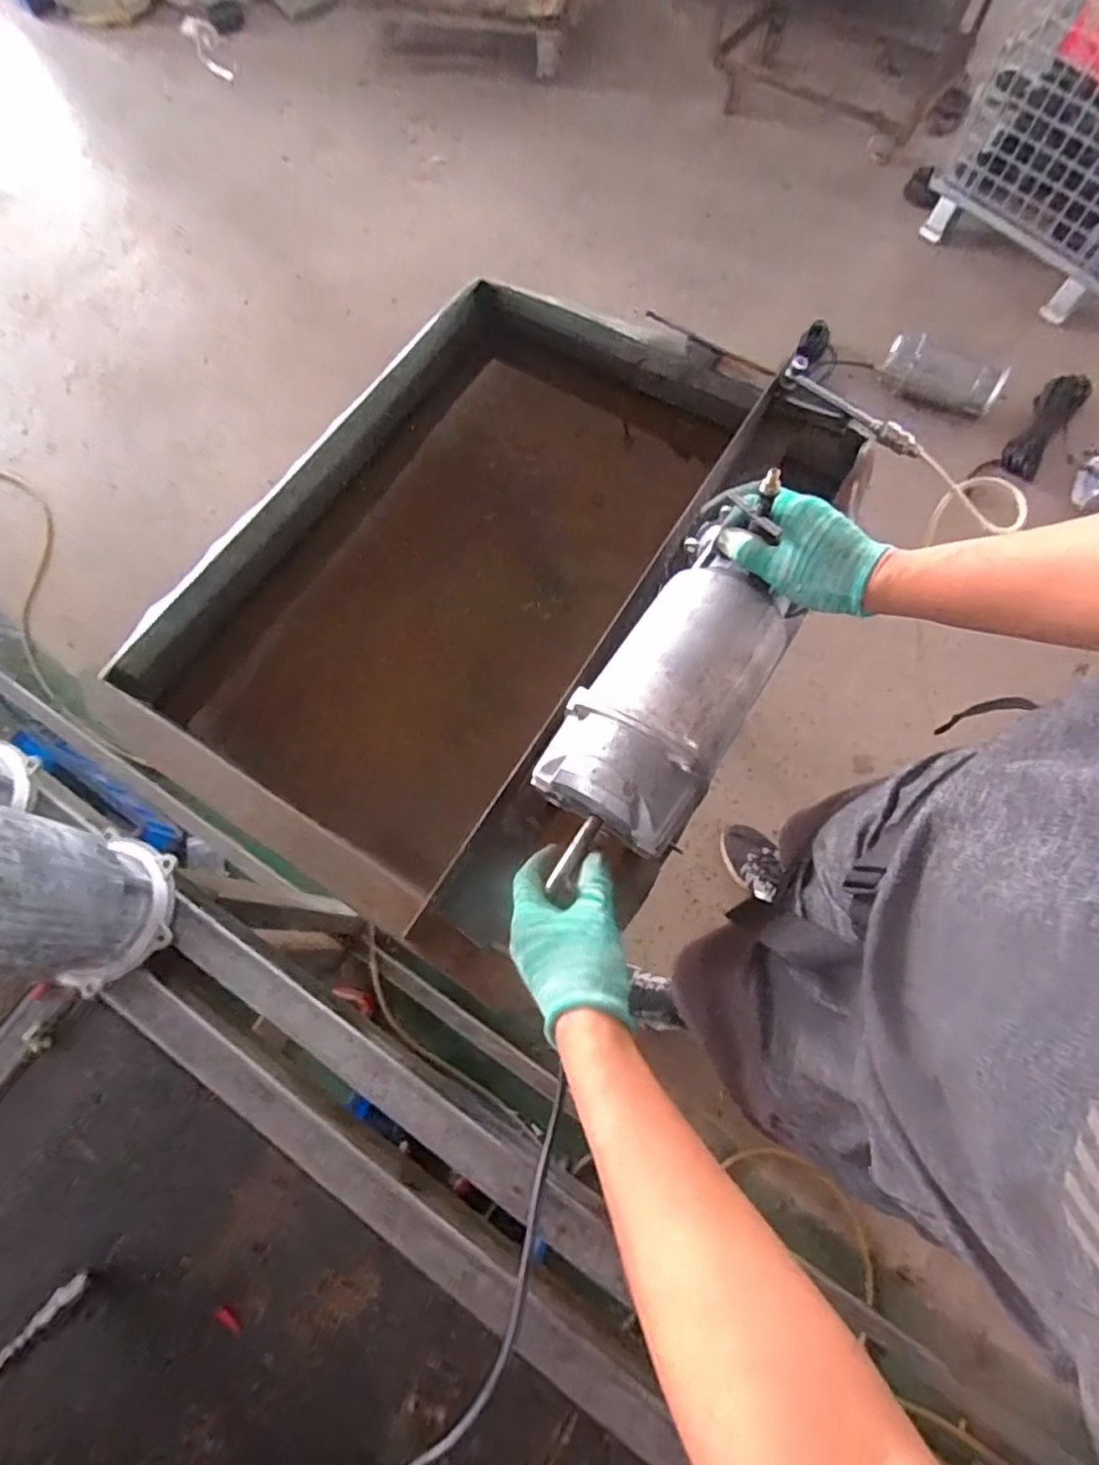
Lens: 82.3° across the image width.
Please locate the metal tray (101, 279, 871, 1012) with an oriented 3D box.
[{"bbox_3d":[-0.056,-0.173,0.751,0.575,0.196,0.754,27,73,10],"label":"metal tray"}]

